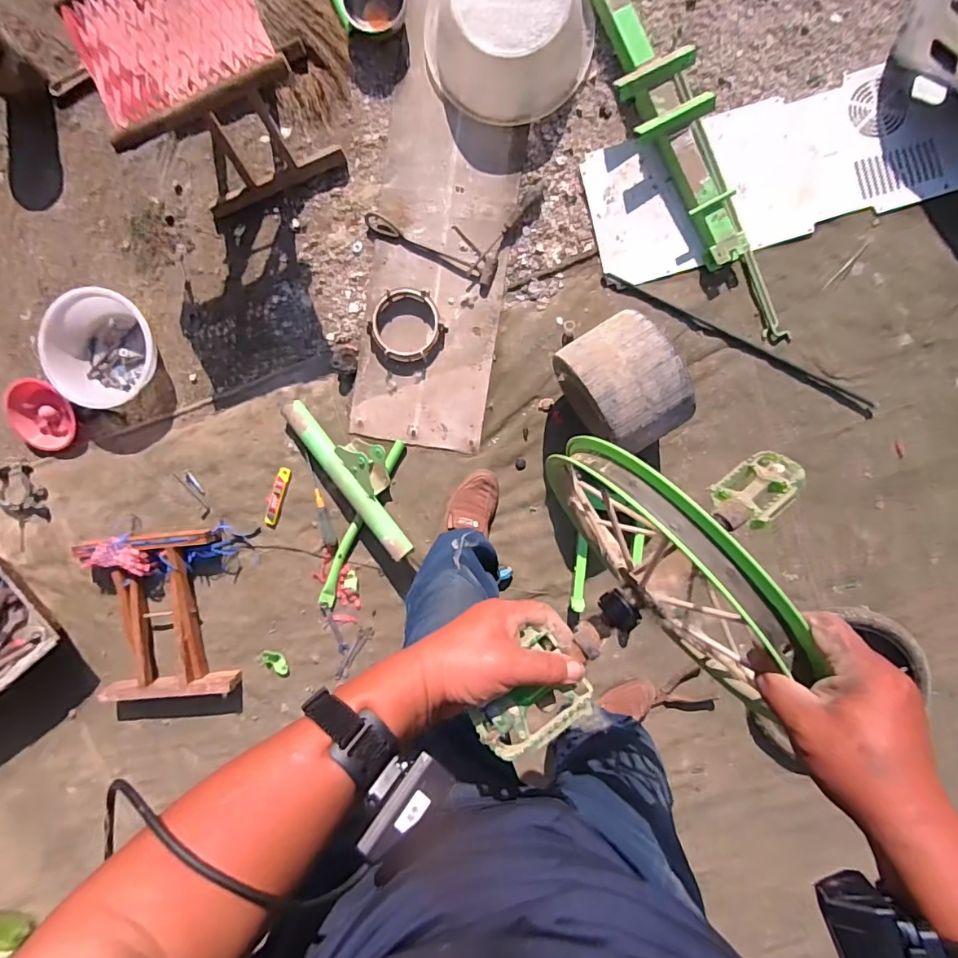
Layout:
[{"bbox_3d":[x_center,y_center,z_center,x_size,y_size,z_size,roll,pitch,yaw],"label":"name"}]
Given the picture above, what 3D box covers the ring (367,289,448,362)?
[{"bbox_3d":[-0.159,-0.336,1.088,0.157,0.022,0.153,0,96,2],"label":"ring"}]

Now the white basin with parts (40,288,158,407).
[{"bbox_3d":[-0.839,-0.290,1.094,0.251,0.073,0.222,-40,93,6],"label":"white basin with parts"}]

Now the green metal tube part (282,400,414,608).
[{"bbox_3d":[-0.288,0.053,1.110,0.259,0.076,0.456,-7,96,3],"label":"green metal tube part"}]

